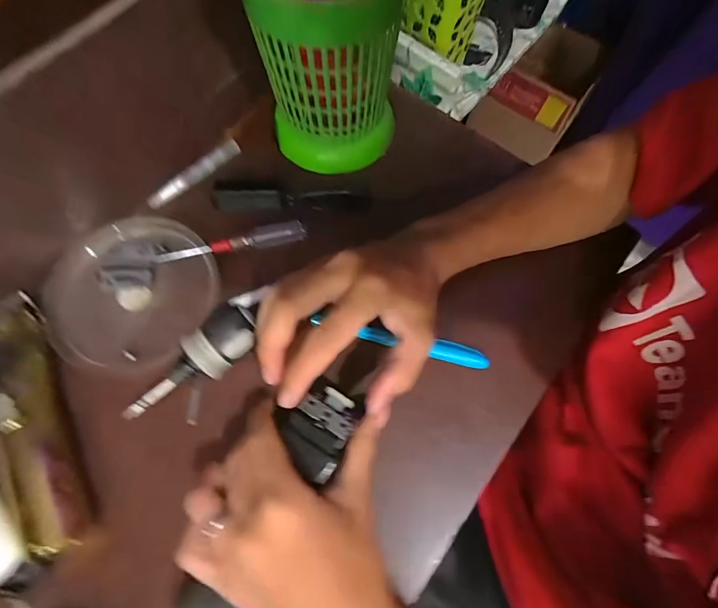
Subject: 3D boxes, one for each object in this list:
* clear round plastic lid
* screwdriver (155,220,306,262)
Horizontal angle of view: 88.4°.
[{"bbox_3d":[-0.190,-0.013,0.306,0.130,0.017,0.128,0,70,-1],"label":"clear round plastic lid"},{"bbox_3d":[-0.108,-0.049,0.313,0.123,0.015,0.016,-14,71,-6],"label":"screwdriver"}]

